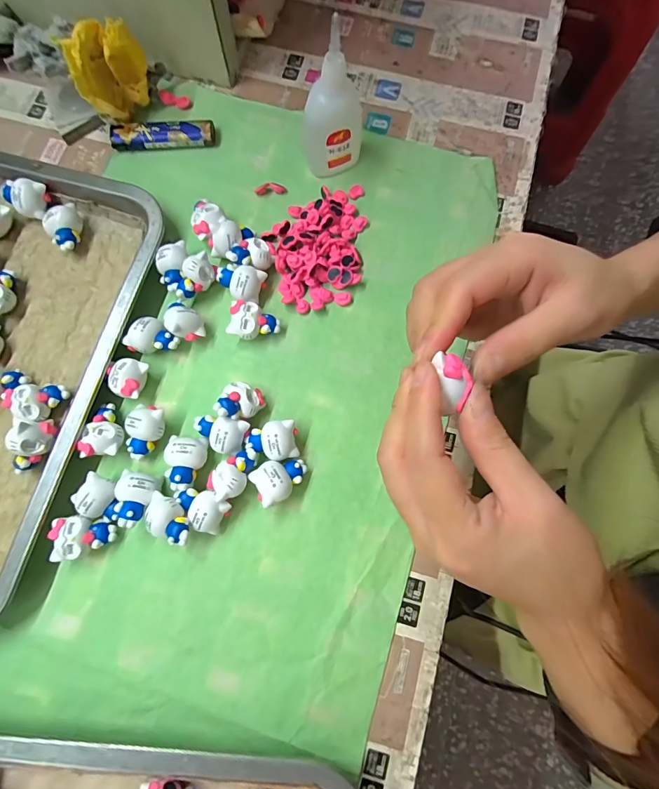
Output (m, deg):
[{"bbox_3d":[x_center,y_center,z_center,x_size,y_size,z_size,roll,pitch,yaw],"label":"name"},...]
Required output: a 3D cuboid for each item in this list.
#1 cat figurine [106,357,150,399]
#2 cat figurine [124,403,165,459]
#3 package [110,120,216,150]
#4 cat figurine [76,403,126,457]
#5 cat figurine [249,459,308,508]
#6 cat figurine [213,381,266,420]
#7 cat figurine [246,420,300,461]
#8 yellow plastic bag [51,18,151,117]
[{"bbox_3d":[-0.134,-0.011,0.264,0.024,0.018,0.025,16,77,3],"label":"cat figurine"},{"bbox_3d":[-0.119,0.025,0.255,0.023,0.020,0.034,16,77,3],"label":"cat figurine"},{"bbox_3d":[-0.132,-0.206,0.313,0.080,0.010,0.019,-4,77,-1],"label":"package"},{"bbox_3d":[-0.144,0.025,0.256,0.023,0.019,0.035,15,77,3],"label":"cat figurine"},{"bbox_3d":[-0.031,0.053,0.249,0.033,0.022,0.024,-25,78,-6],"label":"cat figurine"},{"bbox_3d":[-0.056,0.006,0.256,0.024,0.026,0.025,17,77,4],"label":"cat figurine"},{"bbox_3d":[-0.037,0.030,0.254,0.033,0.021,0.024,-6,77,-2],"label":"cat figurine"},{"bbox_3d":[-0.158,-0.230,0.288,0.023,0.064,0.052,36,79,8],"label":"yellow plastic bag"}]

